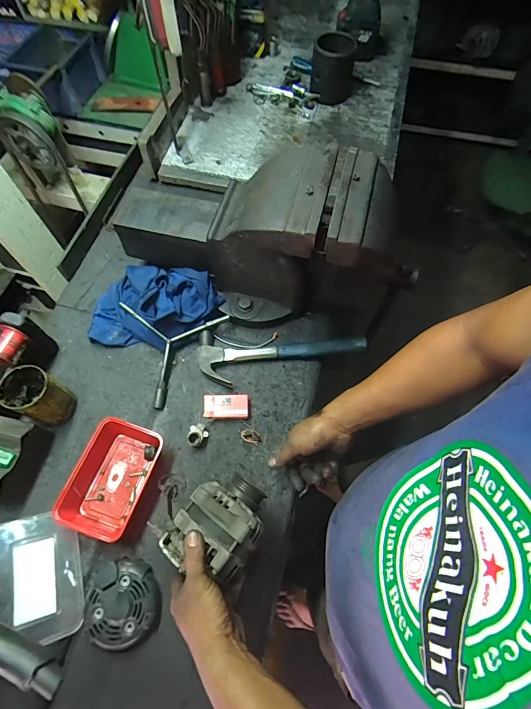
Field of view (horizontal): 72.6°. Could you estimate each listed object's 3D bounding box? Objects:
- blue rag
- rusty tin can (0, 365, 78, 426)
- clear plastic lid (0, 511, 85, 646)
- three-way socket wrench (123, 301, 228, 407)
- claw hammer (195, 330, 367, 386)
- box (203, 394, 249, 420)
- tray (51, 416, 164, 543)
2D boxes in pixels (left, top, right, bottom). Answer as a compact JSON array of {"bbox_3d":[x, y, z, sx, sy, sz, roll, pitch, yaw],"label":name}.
[{"bbox_3d":[-0.223,-0.096,0.729,0.236,0.100,0.184,15,65,7],"label":"blue rag"},{"bbox_3d":[-0.390,0.074,0.630,0.072,0.114,0.074,0,65,0],"label":"rusty tin can"},{"bbox_3d":[-0.341,0.331,0.538,0.117,0.027,0.172,-1,58,-35],"label":"clear plastic lid"},{"bbox_3d":[-0.224,-0.030,0.731,0.206,0.044,0.203,33,69,14],"label":"three-way socket wrench"},{"bbox_3d":[0.030,0.009,0.710,0.332,0.026,0.104,1,65,0],"label":"claw hammer"},{"bbox_3d":[-0.072,0.099,0.678,0.081,0.027,0.046,-2,65,-1],"label":"box"},{"bbox_3d":[-0.258,0.205,0.610,0.126,0.062,0.174,18,66,8],"label":"tray"}]

